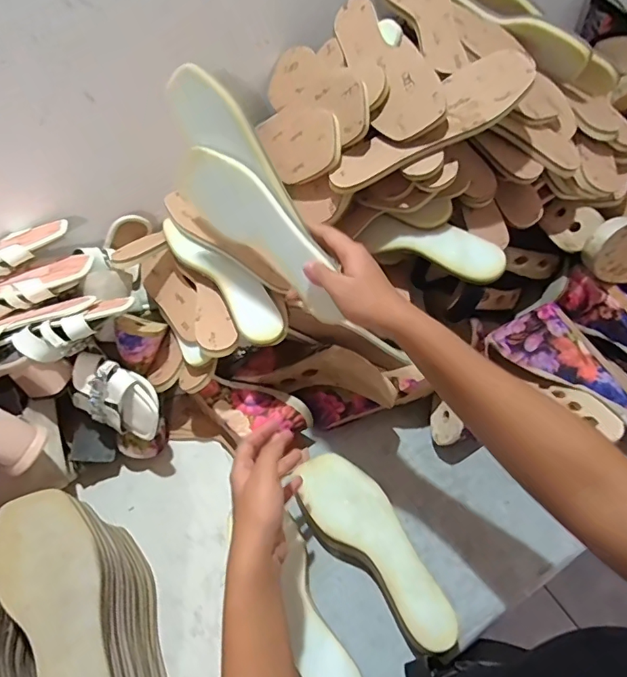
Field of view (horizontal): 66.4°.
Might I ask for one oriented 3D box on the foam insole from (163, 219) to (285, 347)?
[{"bbox_3d":[-0.111,-0.078,0.592,0.055,0.027,0.225,-34,59,-18],"label":"foam insole"}]

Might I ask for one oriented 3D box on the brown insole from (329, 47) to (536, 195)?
[{"bbox_3d":[0.127,-0.234,0.528,0.240,0.019,0.082,-31,56,6],"label":"brown insole"}]

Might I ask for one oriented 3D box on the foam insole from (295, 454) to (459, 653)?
[{"bbox_3d":[0.070,0.227,0.542,0.078,0.014,0.234,-33,60,-17],"label":"foam insole"}]

